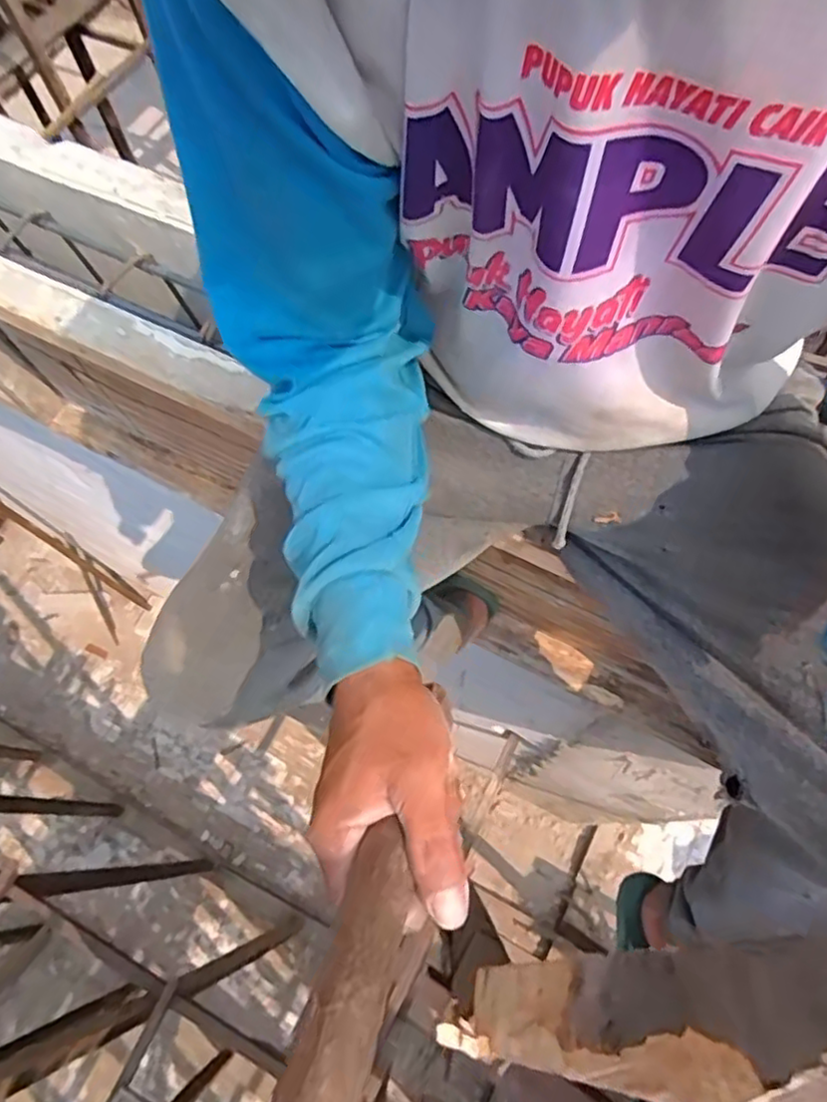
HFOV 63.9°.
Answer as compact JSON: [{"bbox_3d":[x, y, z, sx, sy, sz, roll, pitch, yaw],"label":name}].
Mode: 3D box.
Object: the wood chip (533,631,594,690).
[{"bbox_3d":[0.208,0.148,0.929,0.090,0.013,0.045,41,75,17],"label":"wood chip"}]

